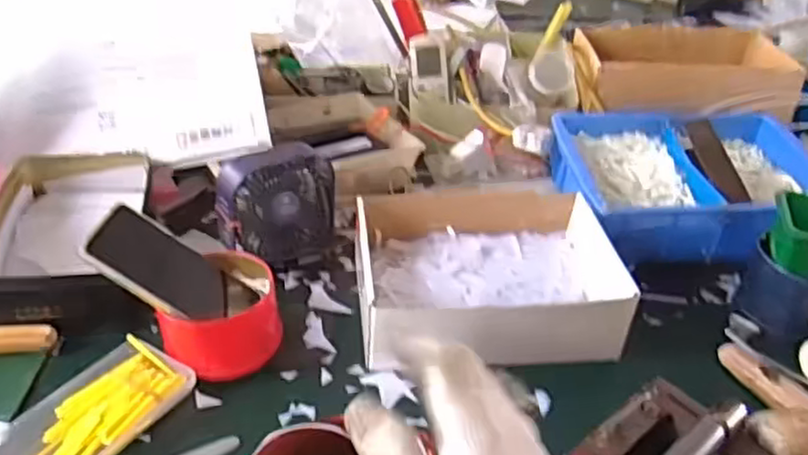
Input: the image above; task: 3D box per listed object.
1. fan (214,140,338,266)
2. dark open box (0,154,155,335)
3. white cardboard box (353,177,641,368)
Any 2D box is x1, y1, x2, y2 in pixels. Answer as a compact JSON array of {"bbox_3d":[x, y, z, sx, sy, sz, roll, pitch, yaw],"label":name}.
[{"bbox_3d":[-0.132,-0.020,0.728,0.124,0.124,0.040,-22,15,-34],"label":"fan"},{"bbox_3d":[-0.335,0.003,0.704,0.149,0.047,0.249,-6,37,-14],"label":"dark open box"},{"bbox_3d":[0.082,0.039,0.688,0.252,0.066,0.215,1,36,-4],"label":"white cardboard box"}]

